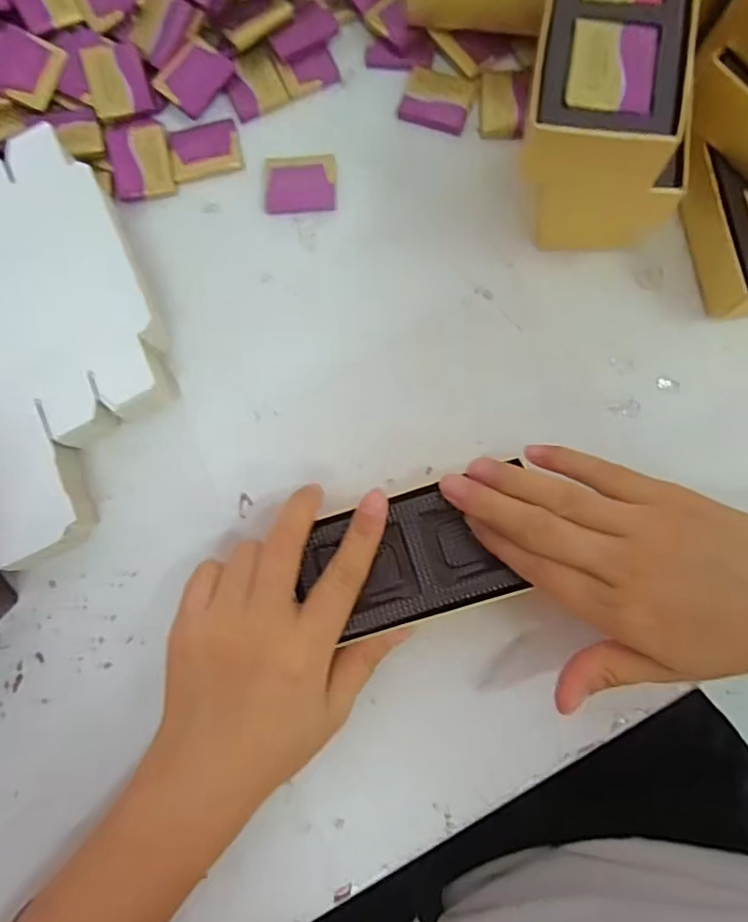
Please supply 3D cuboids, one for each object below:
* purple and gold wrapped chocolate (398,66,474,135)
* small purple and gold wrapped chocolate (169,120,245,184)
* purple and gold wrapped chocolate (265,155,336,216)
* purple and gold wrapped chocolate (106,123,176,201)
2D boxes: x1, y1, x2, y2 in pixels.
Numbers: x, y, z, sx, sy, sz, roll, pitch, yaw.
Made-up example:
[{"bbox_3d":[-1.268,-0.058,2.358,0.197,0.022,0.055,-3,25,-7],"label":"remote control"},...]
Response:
[{"bbox_3d":[0.036,-0.204,0.311,0.038,0.004,0.034,19,83,6],"label":"purple and gold wrapped chocolate"},{"bbox_3d":[-0.097,-0.179,0.317,0.039,0.004,0.033,-12,81,1],"label":"small purple and gold wrapped chocolate"},{"bbox_3d":[-0.042,-0.157,0.310,0.039,0.004,0.034,-3,82,3],"label":"purple and gold wrapped chocolate"},{"bbox_3d":[-0.132,-0.170,0.312,0.033,0.007,0.044,-12,81,1],"label":"purple and gold wrapped chocolate"}]

